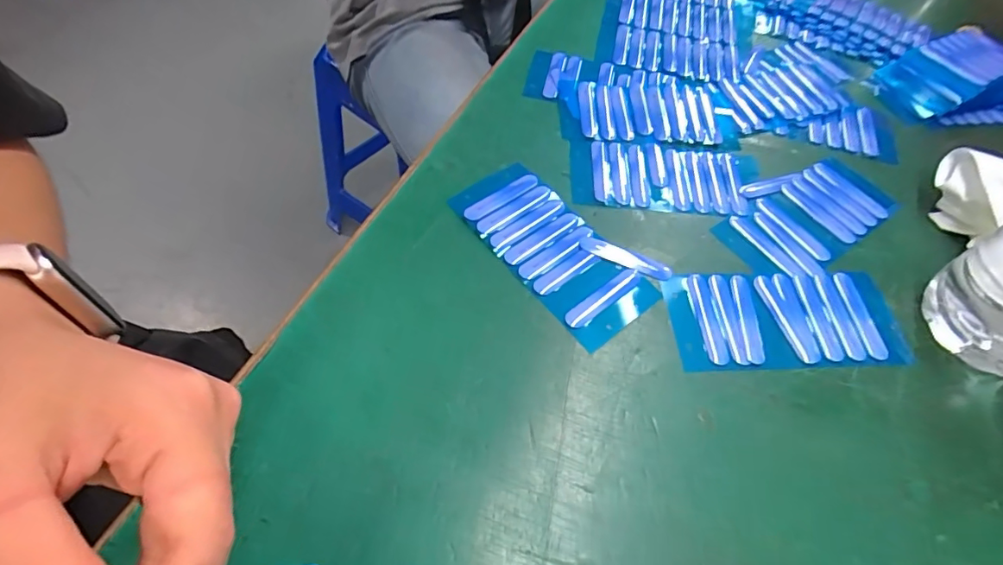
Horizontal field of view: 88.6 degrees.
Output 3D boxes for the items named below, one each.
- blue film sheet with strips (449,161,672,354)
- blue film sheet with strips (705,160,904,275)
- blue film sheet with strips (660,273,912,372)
[{"bbox_3d":[0.031,-0.023,0.282,0.063,0.004,0.115,-34,65,-23],"label":"blue film sheet with strips"},{"bbox_3d":[0.181,-0.042,0.307,0.117,0.004,0.063,-33,65,-23],"label":"blue film sheet with strips"},{"bbox_3d":[0.146,0.019,0.268,0.119,0.005,0.053,0,57,-5],"label":"blue film sheet with strips"}]

